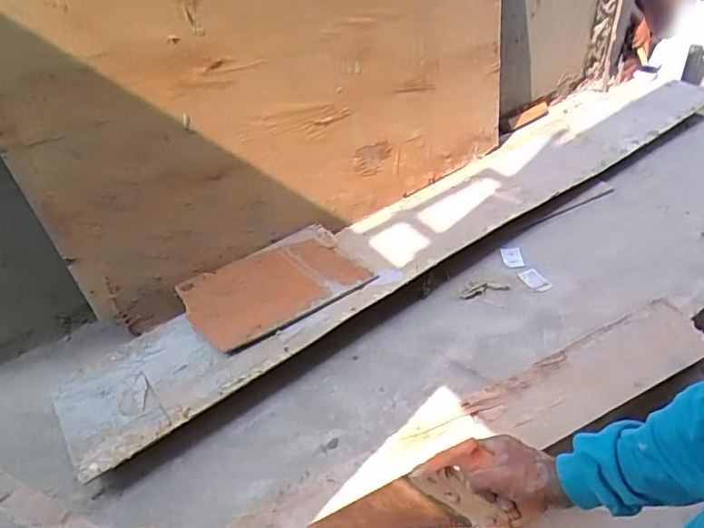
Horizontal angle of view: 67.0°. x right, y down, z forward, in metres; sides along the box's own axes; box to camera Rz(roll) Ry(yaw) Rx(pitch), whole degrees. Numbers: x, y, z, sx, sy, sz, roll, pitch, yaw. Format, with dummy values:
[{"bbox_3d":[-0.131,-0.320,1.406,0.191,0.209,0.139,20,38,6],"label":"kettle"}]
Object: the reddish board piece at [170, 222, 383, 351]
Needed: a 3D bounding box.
[{"bbox_3d":[-0.222,0.050,1.564,0.506,0.035,0.323,-28,45,-23],"label":"reddish board piece"}]

